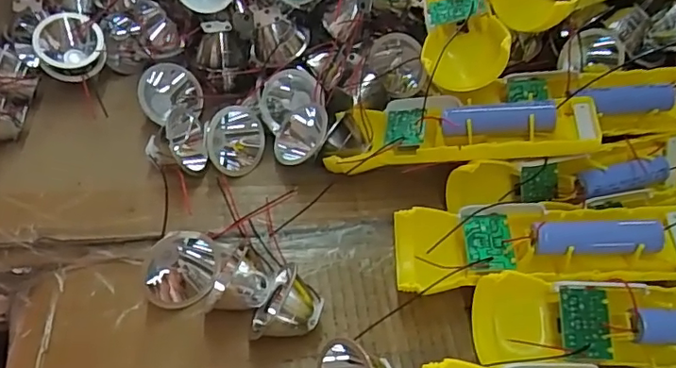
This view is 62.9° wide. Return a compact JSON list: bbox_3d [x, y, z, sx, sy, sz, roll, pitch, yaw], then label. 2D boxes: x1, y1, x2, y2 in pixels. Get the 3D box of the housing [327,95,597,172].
[{"bbox_3d":[0.070,-0.032,0.326,0.149,0.026,0.044,-1,45,20],"label":"housing"}]

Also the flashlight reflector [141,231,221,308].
[{"bbox_3d":[-0.088,0.047,0.307,0.041,0.025,0.040,-1,47,1],"label":"flashlight reflector"}]

